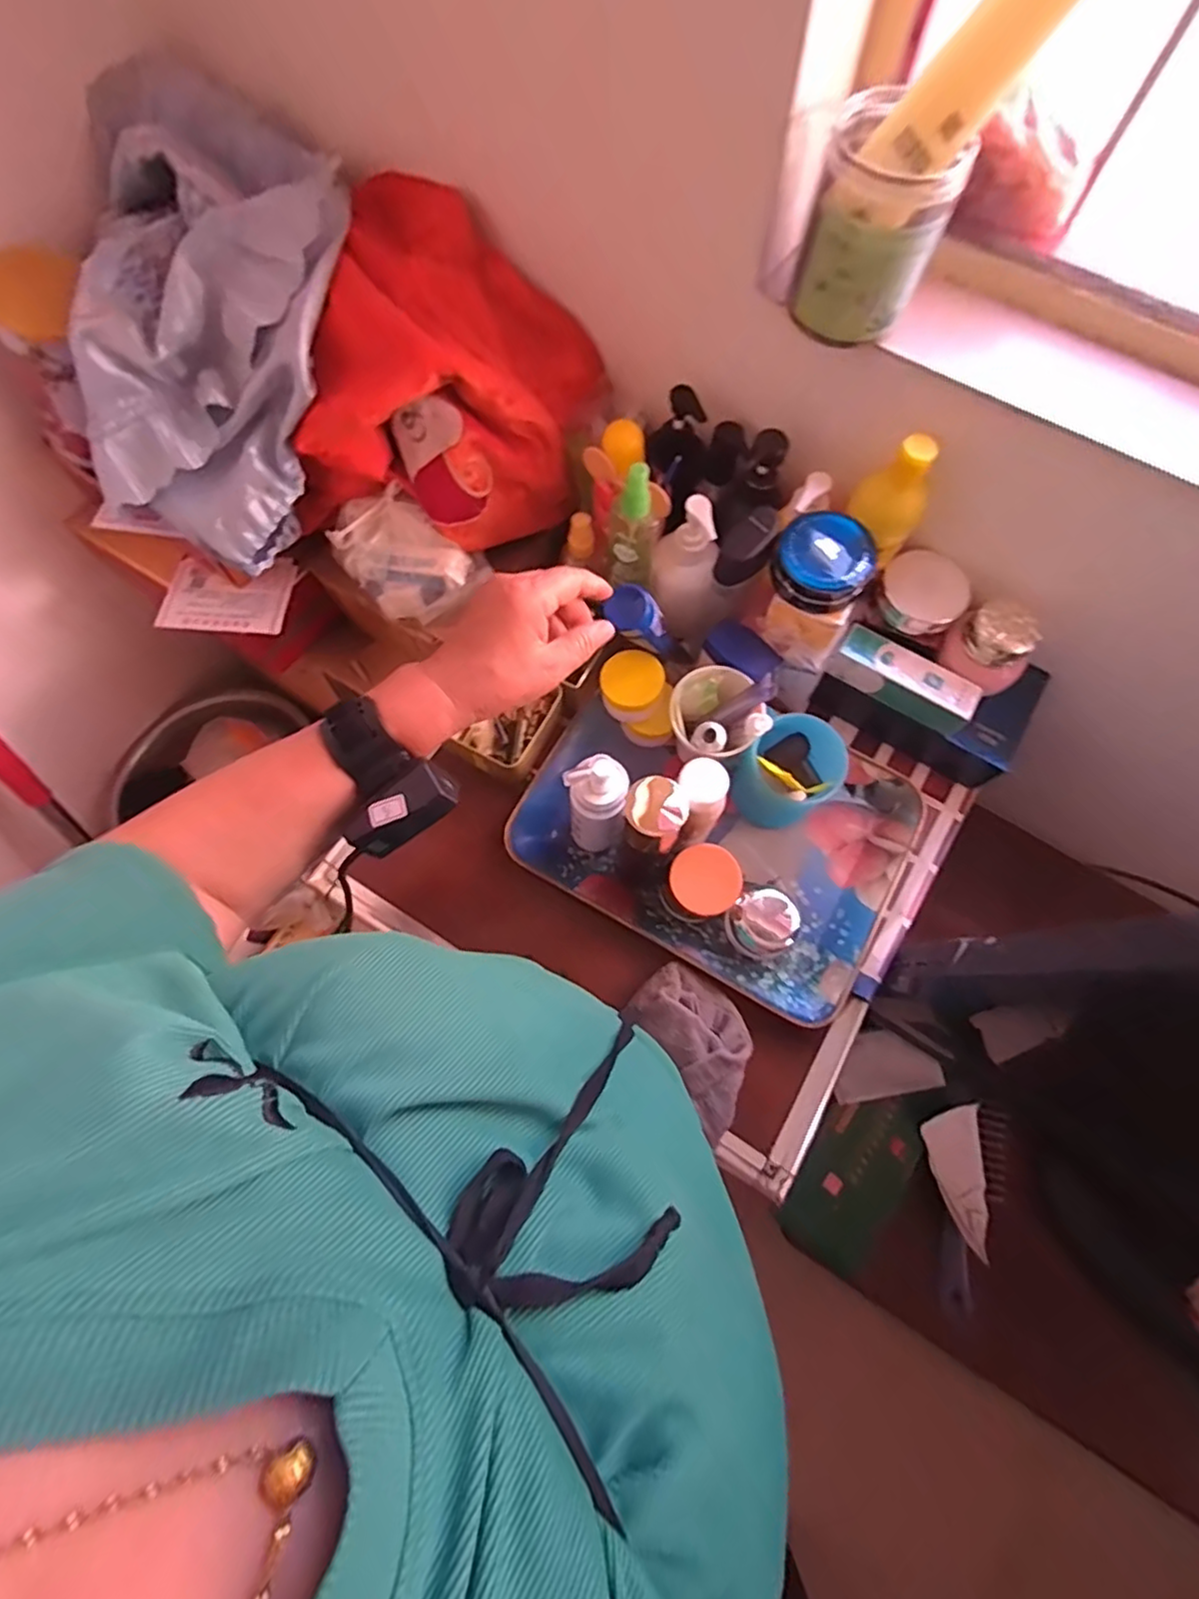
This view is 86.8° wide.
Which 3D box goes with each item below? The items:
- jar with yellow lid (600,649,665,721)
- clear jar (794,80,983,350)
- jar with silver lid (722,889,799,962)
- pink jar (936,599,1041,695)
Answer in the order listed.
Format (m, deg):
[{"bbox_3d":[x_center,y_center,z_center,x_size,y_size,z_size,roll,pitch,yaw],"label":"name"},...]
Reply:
[{"bbox_3d":[0.031,-0.105,0.587,0.056,0.047,0.053,0,73,0],"label":"jar with yellow lid"},{"bbox_3d":[0.173,-0.358,0.400,0.079,0.092,0.076,0,73,0],"label":"clear jar"},{"bbox_3d":[0.140,0.109,0.550,0.056,0.051,0.052,0,73,0],"label":"jar with silver lid"},{"bbox_3d":[0.333,-0.128,0.541,0.052,0.064,0.066,-42,78,-11],"label":"pink jar"}]

